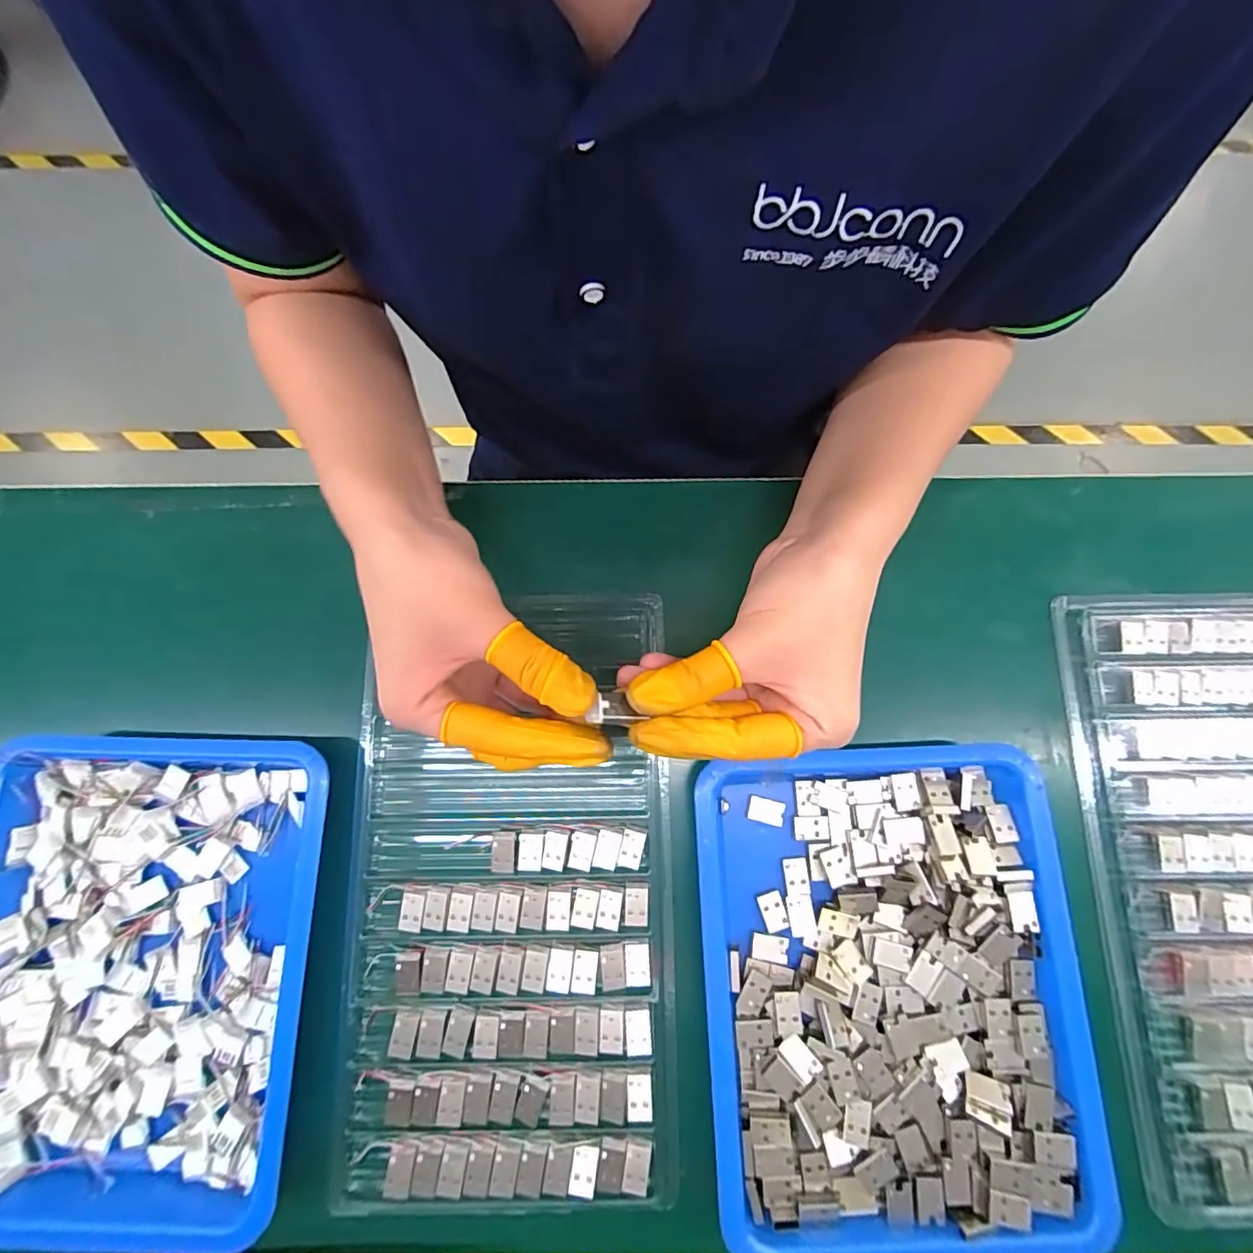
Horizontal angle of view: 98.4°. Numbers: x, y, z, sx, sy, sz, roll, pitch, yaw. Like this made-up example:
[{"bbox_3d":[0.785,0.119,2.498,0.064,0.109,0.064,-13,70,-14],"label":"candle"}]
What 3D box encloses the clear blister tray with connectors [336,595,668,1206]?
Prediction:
[{"bbox_3d":[-0.061,0.126,0.283,0.163,0.013,0.288,-2,79,0],"label":"clear blister tray with connectors"}]

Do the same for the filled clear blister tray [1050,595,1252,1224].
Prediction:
[{"bbox_3d":[0.323,0.125,0.272,0.158,0.015,0.285,1,79,1],"label":"filled clear blister tray"}]

